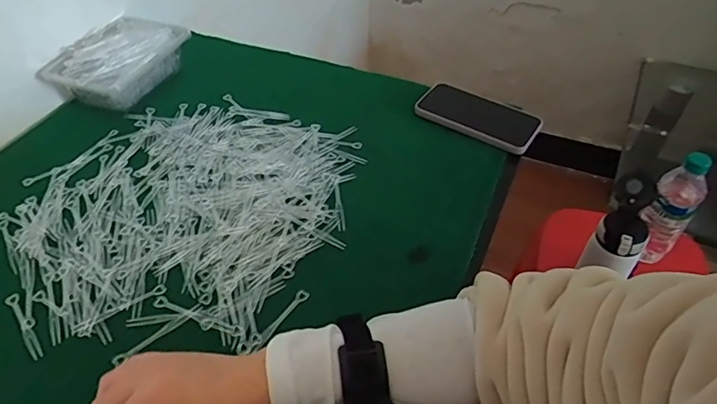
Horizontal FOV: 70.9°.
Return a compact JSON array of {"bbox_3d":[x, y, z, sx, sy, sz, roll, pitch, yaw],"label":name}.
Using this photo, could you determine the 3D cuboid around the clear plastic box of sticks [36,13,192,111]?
[{"bbox_3d":[-0.339,-0.201,0.729,0.124,0.068,0.180,21,50,18],"label":"clear plastic box of sticks"}]

